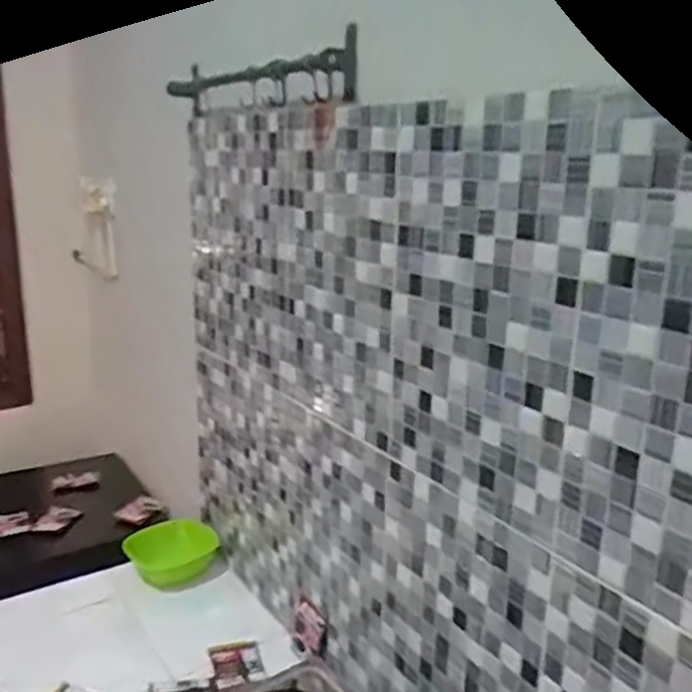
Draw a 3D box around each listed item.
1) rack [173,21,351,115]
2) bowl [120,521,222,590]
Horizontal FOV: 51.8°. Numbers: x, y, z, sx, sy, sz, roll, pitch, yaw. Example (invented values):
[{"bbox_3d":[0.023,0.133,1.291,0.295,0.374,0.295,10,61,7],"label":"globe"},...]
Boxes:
[{"bbox_3d":[-0.130,-0.352,0.946,0.056,0.071,0.448,-9,17,-32],"label":"rack"},{"bbox_3d":[-0.318,0.369,1.286,0.127,0.069,0.151,-12,19,-39],"label":"bowl"}]

